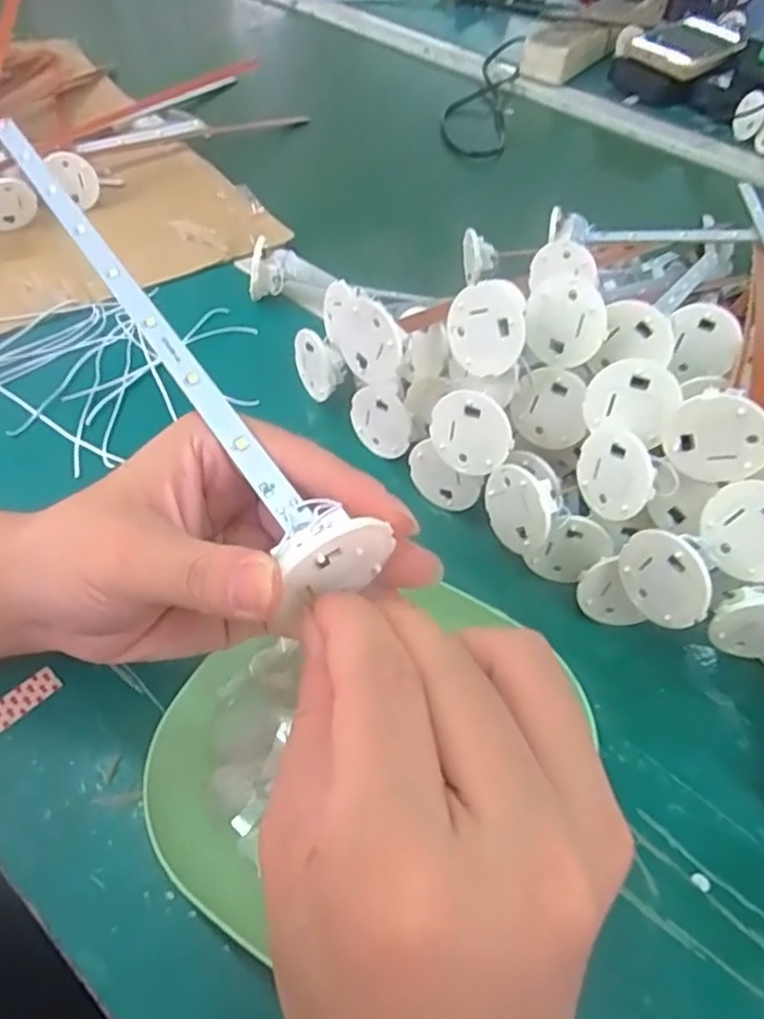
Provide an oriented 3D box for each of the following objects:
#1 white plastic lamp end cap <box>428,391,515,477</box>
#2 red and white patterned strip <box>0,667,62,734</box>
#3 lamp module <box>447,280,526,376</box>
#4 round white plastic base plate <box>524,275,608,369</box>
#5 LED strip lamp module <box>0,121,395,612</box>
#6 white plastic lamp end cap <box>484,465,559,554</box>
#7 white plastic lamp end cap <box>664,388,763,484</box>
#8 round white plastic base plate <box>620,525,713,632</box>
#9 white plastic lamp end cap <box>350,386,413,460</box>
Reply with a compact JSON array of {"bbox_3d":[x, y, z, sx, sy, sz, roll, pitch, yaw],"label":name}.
[{"bbox_3d":[0.039,-0.034,0.303,0.036,0.038,0.004,-3,22,32],"label":"white plastic lamp end cap"},{"bbox_3d":[-0.149,0.081,0.269,0.011,0.005,0.045,39,57,24],"label":"red and white patterned strip"},{"bbox_3d":[0.044,-0.077,0.292,0.037,0.037,0.004,0,17,43],"label":"lamp module"},{"bbox_3d":[0.080,-0.082,0.301,0.036,0.038,0.005,37,42,22],"label":"round white plastic base plate"},{"bbox_3d":[-0.083,-0.080,0.243,0.031,0.026,0.277,-24,59,-23],"label":"LED strip lamp module"},{"bbox_3d":[0.061,-0.001,0.297,0.013,0.037,0.035,-16,32,-30],"label":"white plastic lamp end cap"},{"bbox_3d":[0.131,-0.028,0.266,0.037,0.037,0.007,26,53,16],"label":"white plastic lamp end cap"},{"bbox_3d":[0.108,0.027,0.264,0.004,0.039,0.035,-18,13,-33],"label":"round white plastic base plate"},{"bbox_3d":[-0.001,-0.045,0.350,0.036,0.034,0.010,30,54,19],"label":"white plastic lamp end cap"}]

